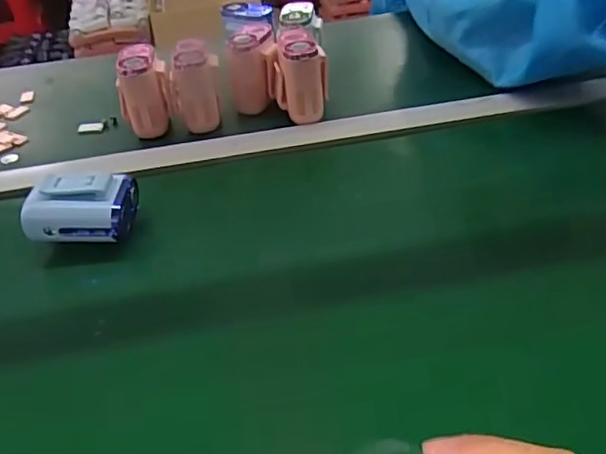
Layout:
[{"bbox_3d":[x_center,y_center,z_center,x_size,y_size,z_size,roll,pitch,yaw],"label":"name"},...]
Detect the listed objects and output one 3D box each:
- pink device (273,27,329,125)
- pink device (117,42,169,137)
[{"bbox_3d":[-0.002,-0.163,0.640,0.058,0.076,0.067,-5,39,2],"label":"pink device"},{"bbox_3d":[-0.172,-0.147,0.643,0.055,0.079,0.067,-15,40,-9],"label":"pink device"}]

